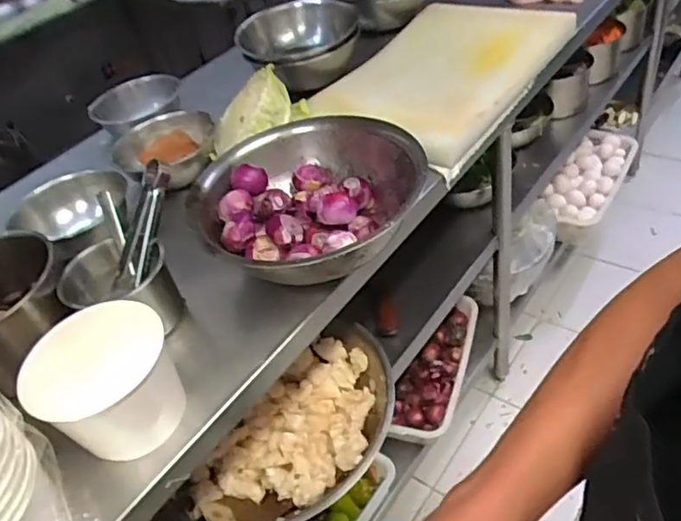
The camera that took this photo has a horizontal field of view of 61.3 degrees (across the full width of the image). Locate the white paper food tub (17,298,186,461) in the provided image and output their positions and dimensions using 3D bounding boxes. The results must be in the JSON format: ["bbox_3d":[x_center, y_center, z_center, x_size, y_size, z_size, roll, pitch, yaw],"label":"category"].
[{"bbox_3d":[-0.229,0.122,0.571,0.127,0.107,0.120,-16,42,-3],"label":"white paper food tub"}]

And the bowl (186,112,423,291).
[{"bbox_3d":[-0.037,-0.067,0.723,0.283,0.082,0.285,6,45,20],"label":"bowl"}]

